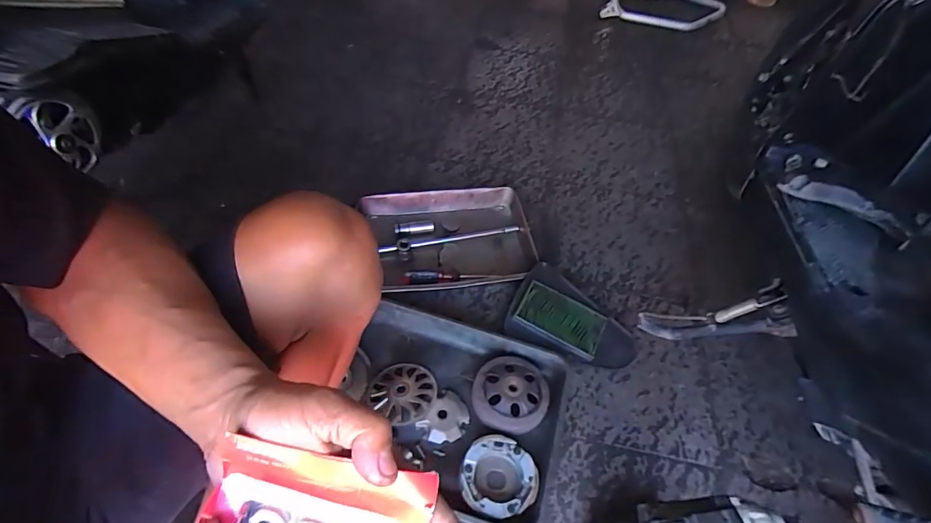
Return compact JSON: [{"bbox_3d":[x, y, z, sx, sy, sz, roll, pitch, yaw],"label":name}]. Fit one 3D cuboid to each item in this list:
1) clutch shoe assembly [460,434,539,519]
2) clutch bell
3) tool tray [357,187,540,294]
[{"bbox_3d":[0.044,0.301,0.629,0.101,0.037,0.101,2,50,-3],"label":"clutch shoe assembly"},{"bbox_3d":[0.072,0.206,0.703,0.116,0.041,0.120,36,56,23],"label":"clutch bell"},{"bbox_3d":[-0.033,-0.039,0.887,0.333,0.052,0.245,-6,51,-10],"label":"tool tray"}]

